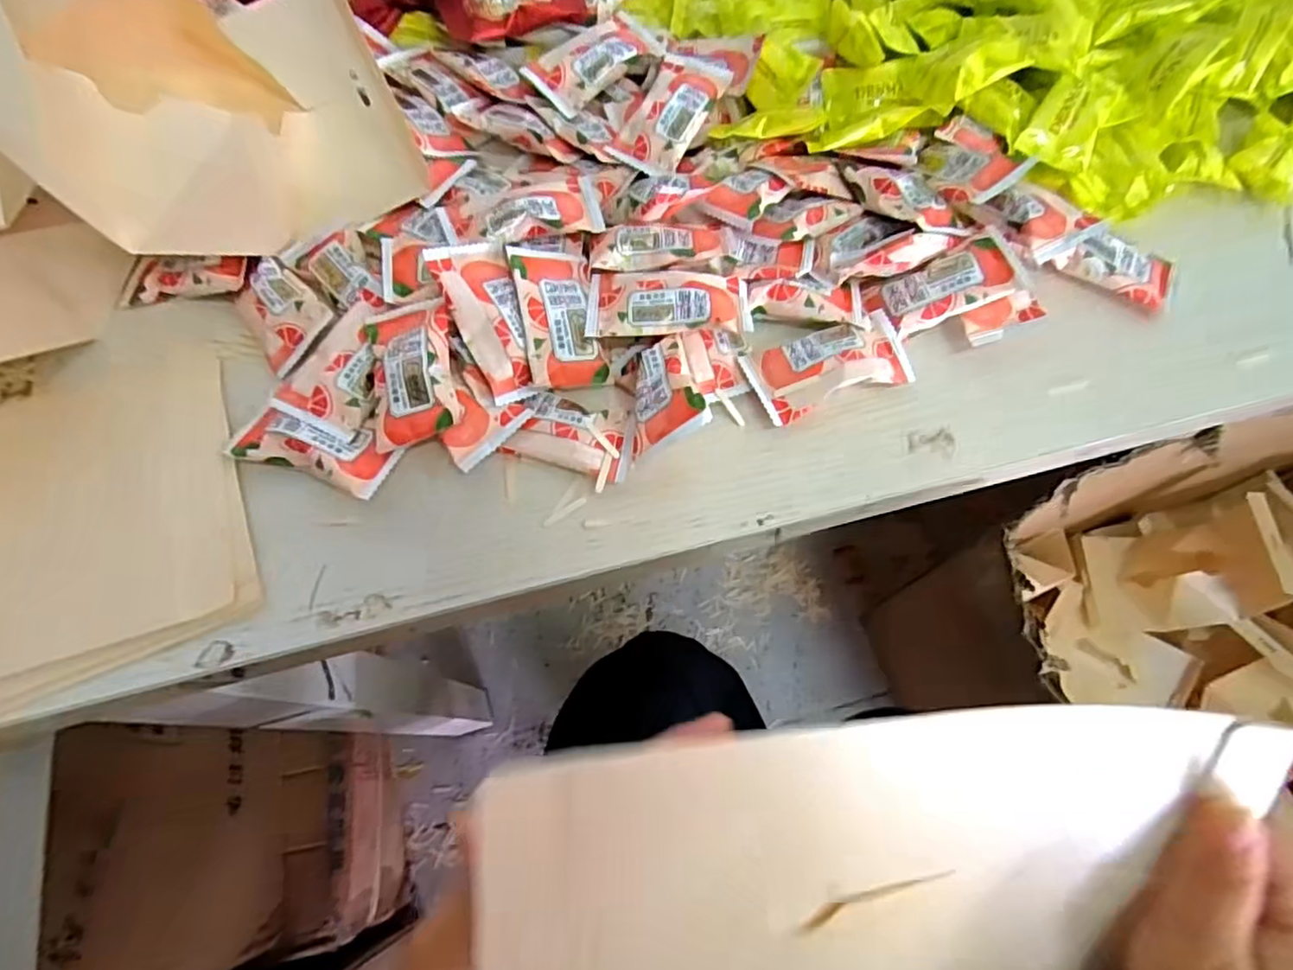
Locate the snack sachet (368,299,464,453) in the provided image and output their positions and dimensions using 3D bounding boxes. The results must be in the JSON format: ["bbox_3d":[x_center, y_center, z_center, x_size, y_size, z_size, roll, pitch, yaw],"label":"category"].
[{"bbox_3d":[-0.103,-0.052,0.290,0.038,0.017,0.067,-10,68,-5],"label":"snack sachet"}]

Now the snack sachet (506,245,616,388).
[{"bbox_3d":[-0.041,-0.081,0.303,0.035,0.014,0.068,-15,68,-7],"label":"snack sachet"}]

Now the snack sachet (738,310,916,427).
[{"bbox_3d":[0.086,-0.056,0.306,0.075,0.010,0.039,-15,68,-7],"label":"snack sachet"}]

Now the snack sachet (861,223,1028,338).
[{"bbox_3d":[0.142,-0.096,0.315,0.068,0.009,0.035,-21,68,11],"label":"snack sachet"}]

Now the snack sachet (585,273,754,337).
[{"bbox_3d":[0.010,-0.084,0.304,0.074,0.017,0.037,0,67,-1],"label":"snack sachet"}]

